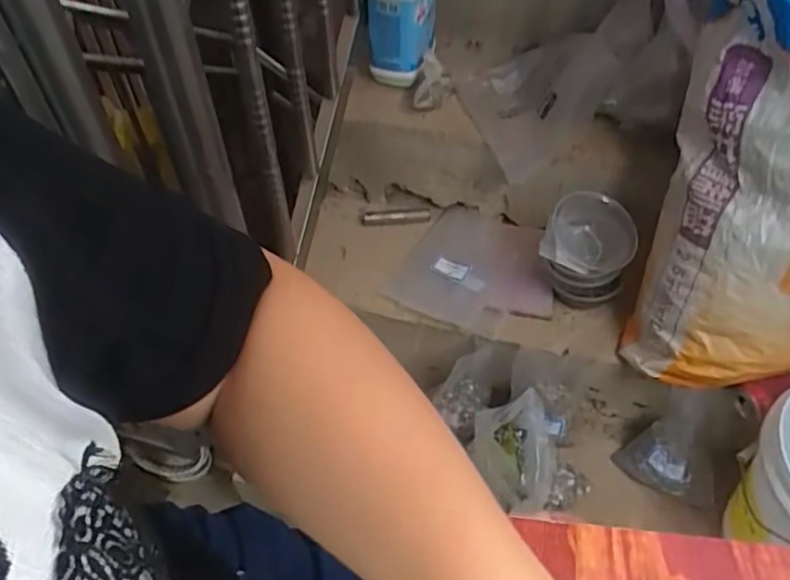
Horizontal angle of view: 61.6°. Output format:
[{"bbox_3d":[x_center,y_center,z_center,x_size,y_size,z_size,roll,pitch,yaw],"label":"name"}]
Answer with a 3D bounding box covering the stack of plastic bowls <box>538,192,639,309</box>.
[{"bbox_3d":[0.281,-0.050,0.984,0.127,0.145,0.108,16,53,15],"label":"stack of plastic bowls"}]

